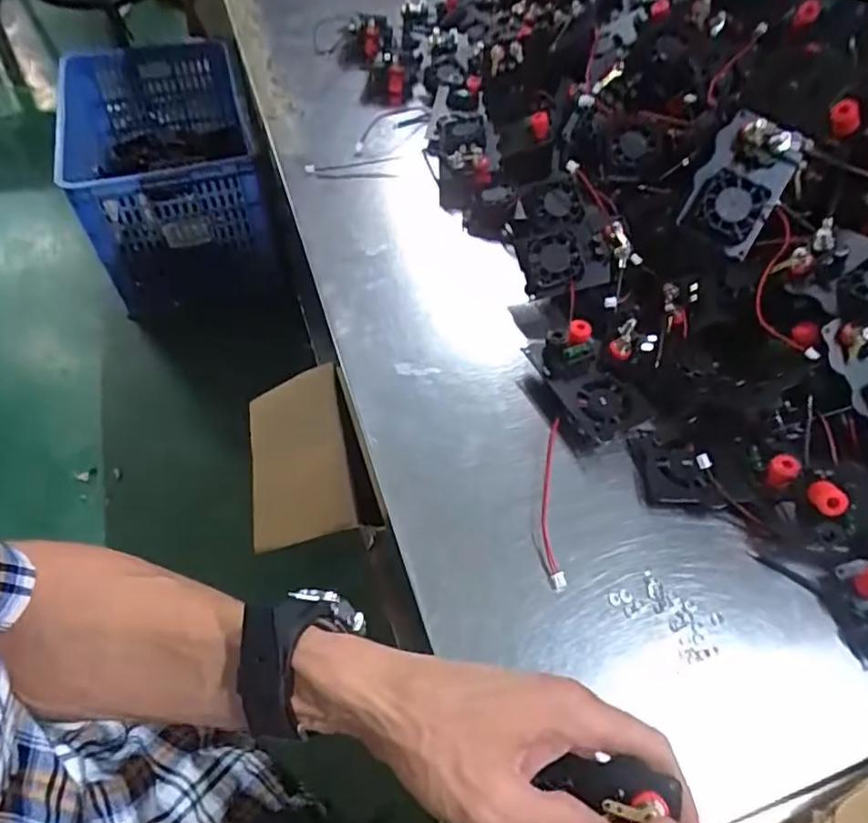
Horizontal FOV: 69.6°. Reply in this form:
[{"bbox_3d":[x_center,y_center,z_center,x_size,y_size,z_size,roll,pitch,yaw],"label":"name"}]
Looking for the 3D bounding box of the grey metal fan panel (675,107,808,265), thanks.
[{"bbox_3d":[0.210,-0.154,0.426,0.055,0.014,0.086,26,94,3],"label":"grey metal fan panel"}]

